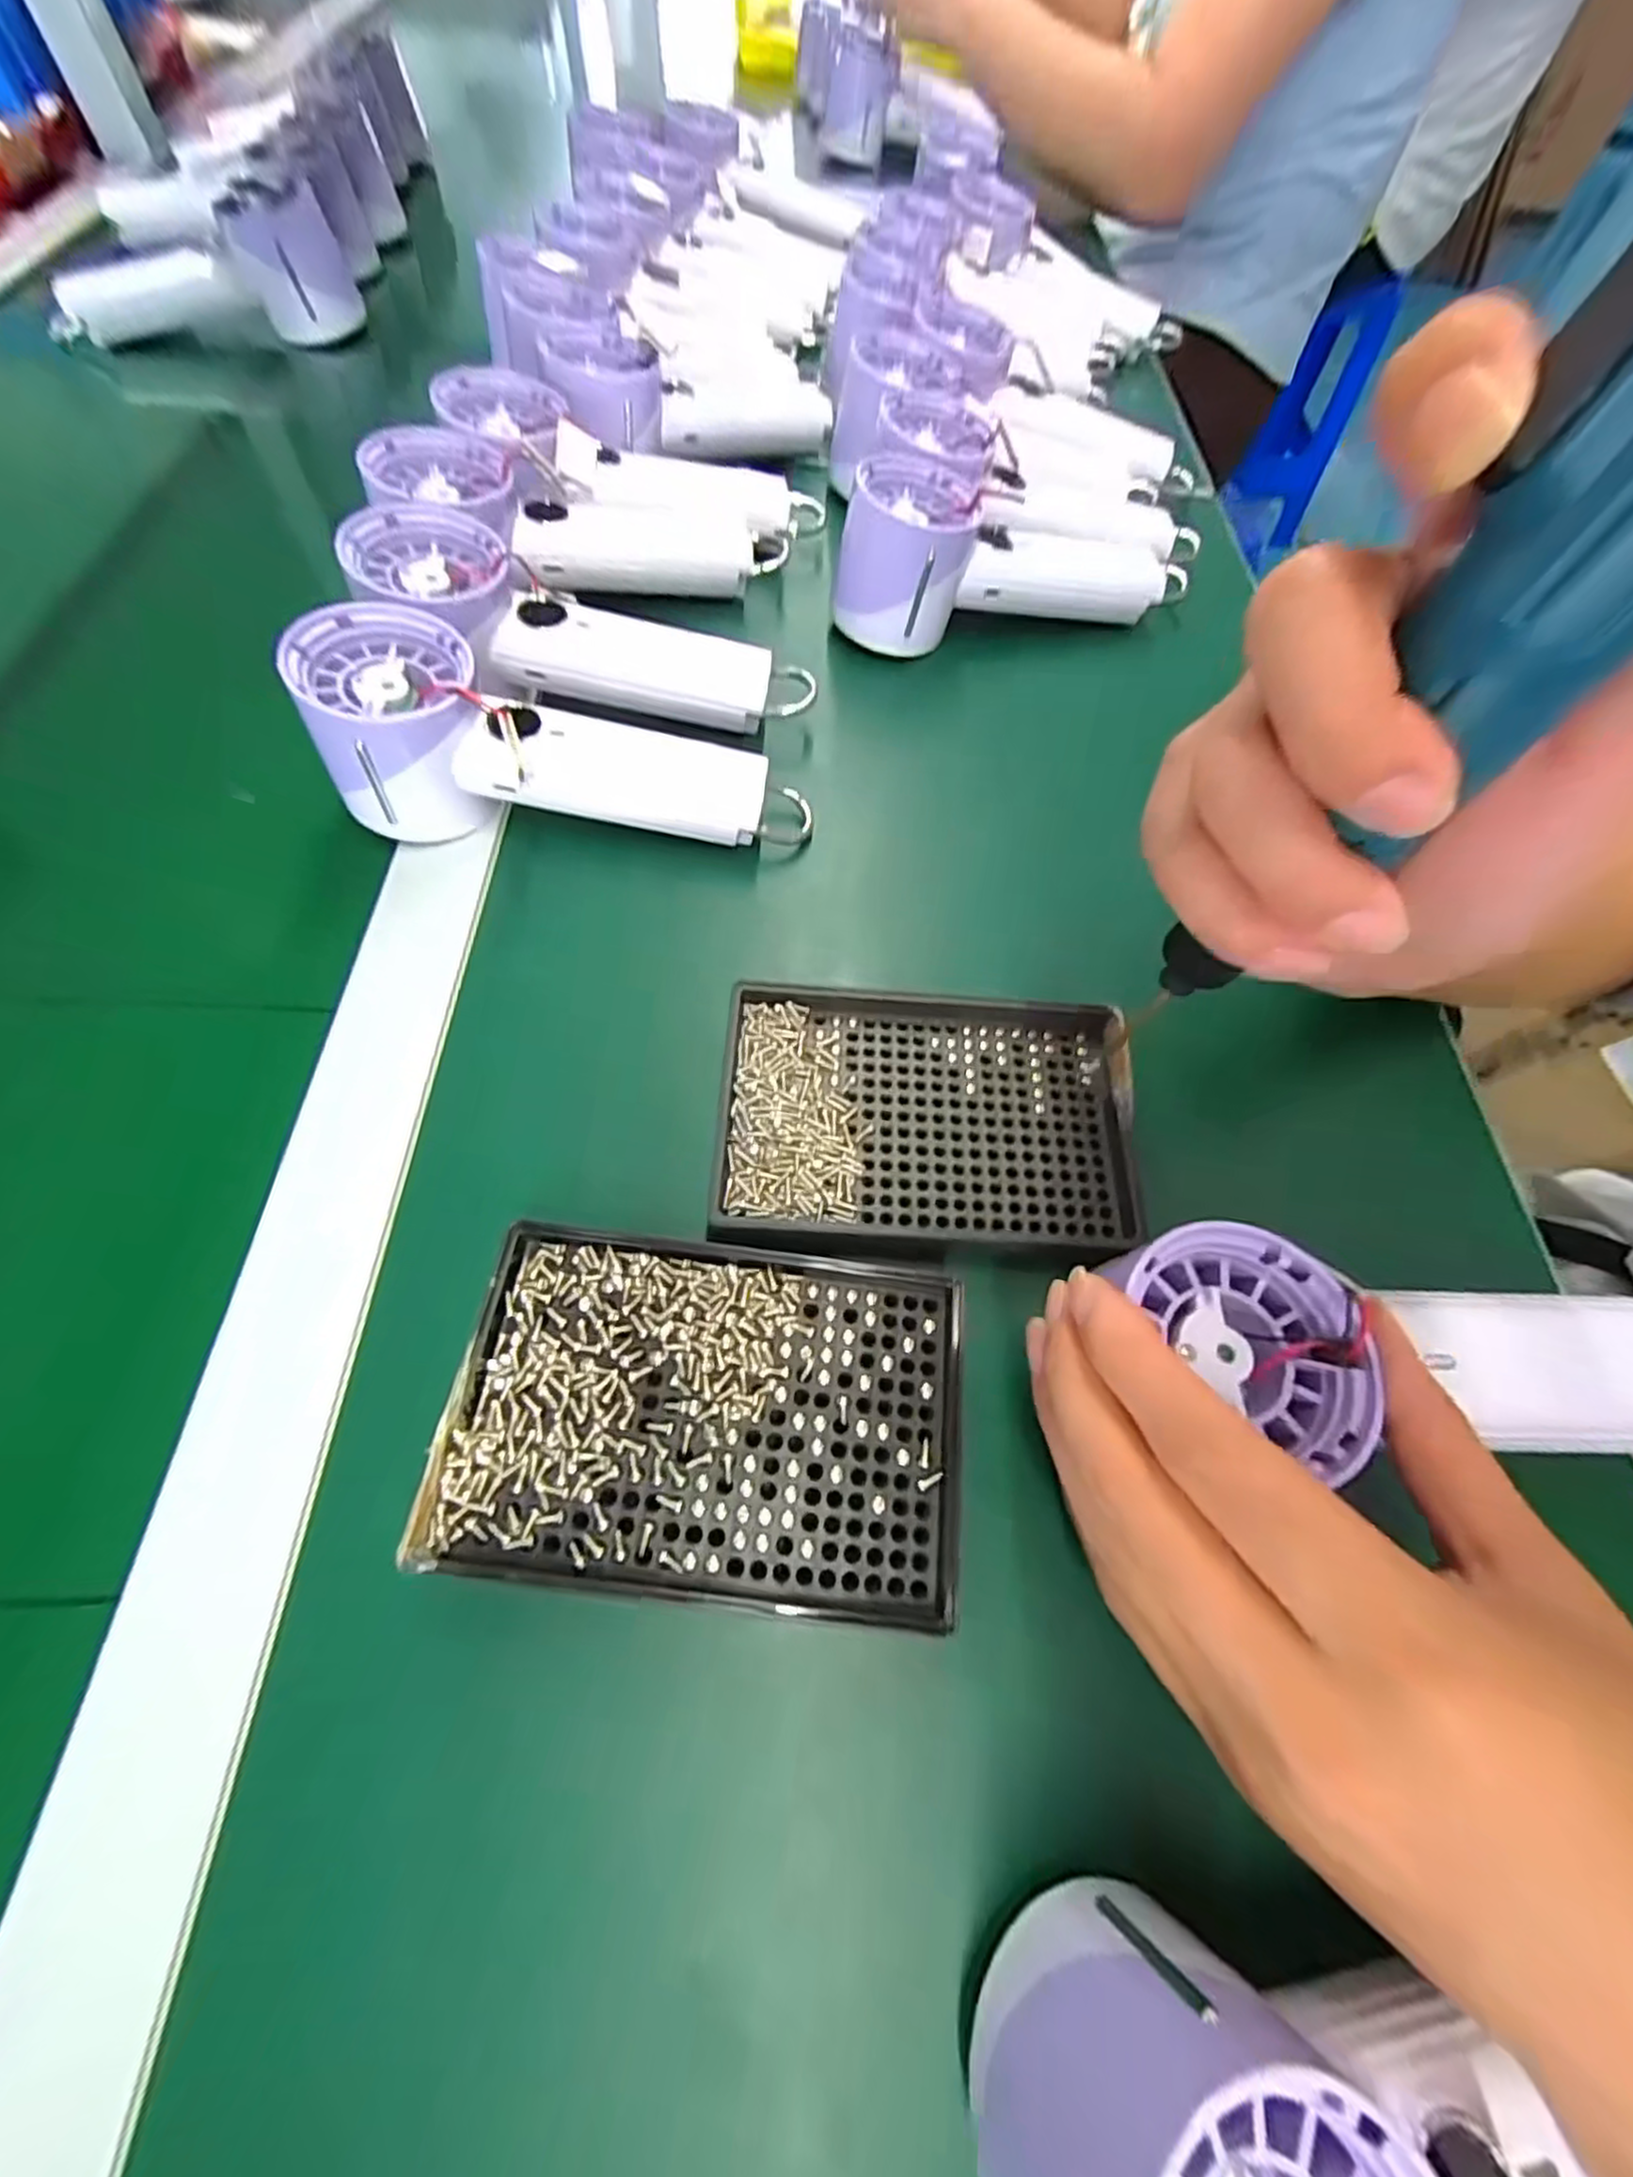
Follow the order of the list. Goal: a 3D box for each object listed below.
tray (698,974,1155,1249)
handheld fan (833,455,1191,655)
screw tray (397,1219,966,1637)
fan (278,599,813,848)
[{"bbox_3d":[0.038,0.008,0.243,0.139,0.016,0.088,3,64,-2],"label":"tray"},{"bbox_3d":[0.113,-0.280,0.375,0.211,0.060,0.069,-8,66,-8],"label":"handheld fan"},{"bbox_3d":[-0.028,0.090,0.200,0.137,0.020,0.088,8,64,0],"label":"screw tray"},{"bbox_3d":[-0.102,-0.134,0.299,0.198,0.056,0.070,9,66,-14],"label":"fan"}]

